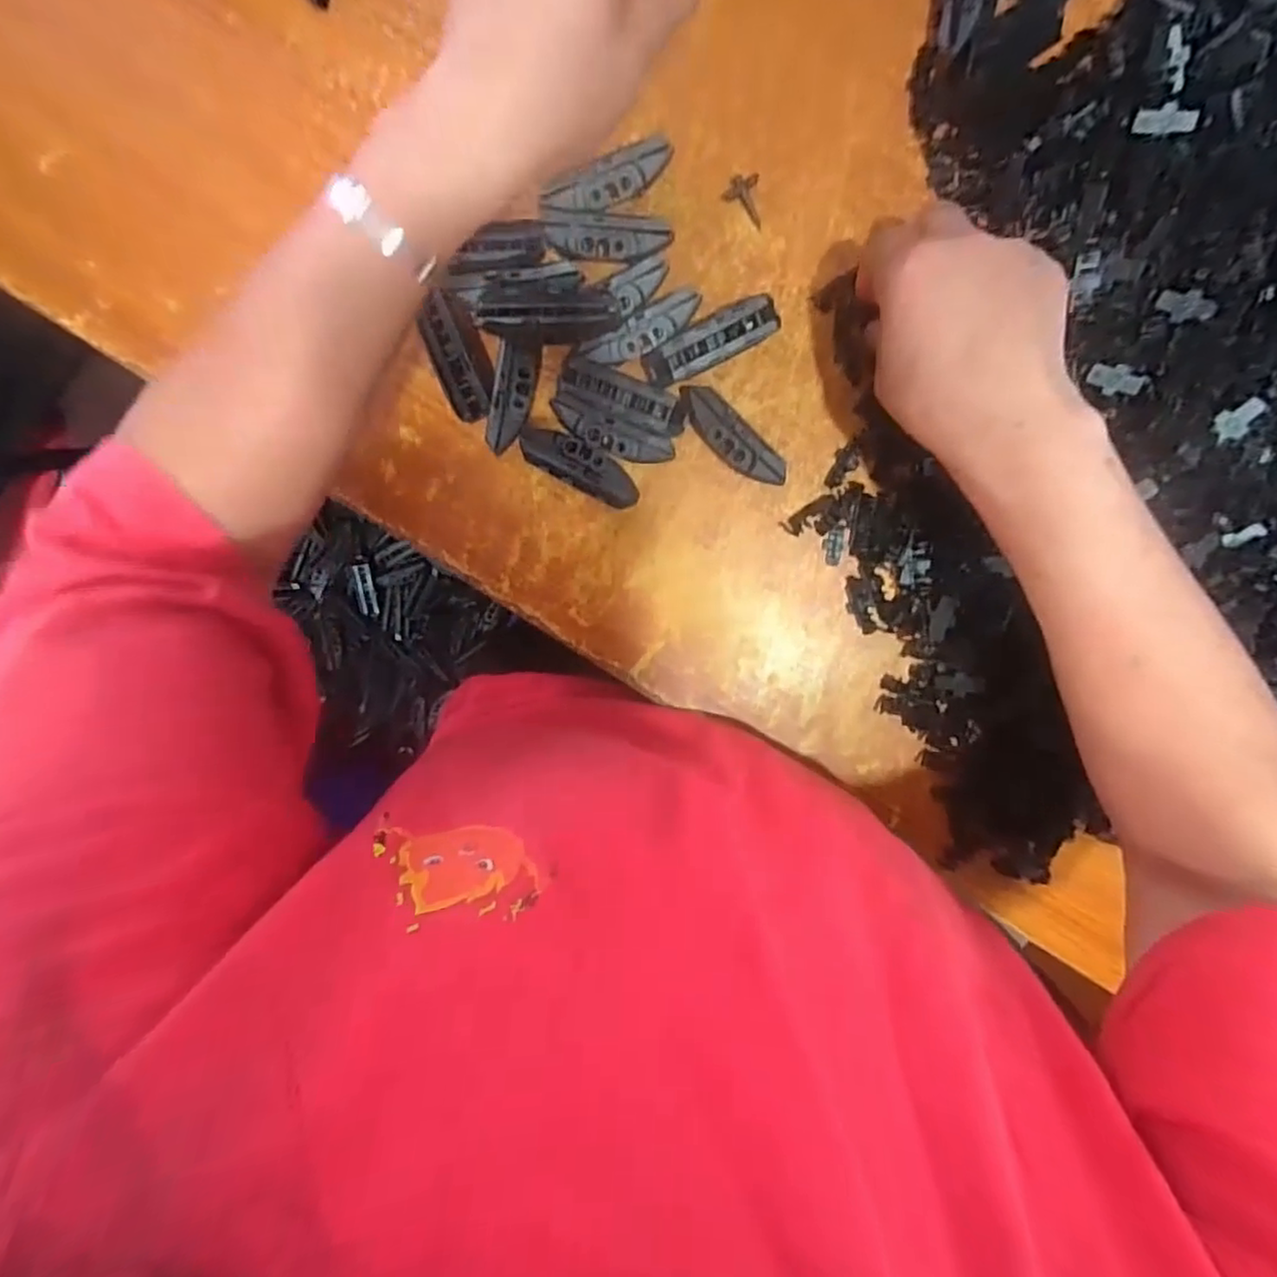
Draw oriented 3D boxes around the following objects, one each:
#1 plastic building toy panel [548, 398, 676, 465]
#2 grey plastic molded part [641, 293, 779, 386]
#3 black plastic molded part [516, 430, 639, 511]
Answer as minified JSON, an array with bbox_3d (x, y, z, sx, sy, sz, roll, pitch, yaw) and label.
[{"bbox_3d":[-0.015,-0.111,0.363,0.070,0.021,0.018,20,100,-3],"label":"plastic building toy panel"},{"bbox_3d":[0.039,-0.159,0.357,0.074,0.018,0.021,-27,98,5],"label":"grey plastic molded part"},{"bbox_3d":[-0.032,-0.096,0.366,0.070,0.021,0.024,26,99,-4],"label":"black plastic molded part"}]

